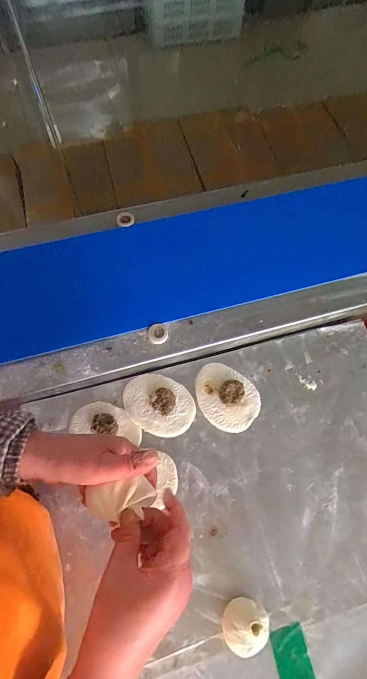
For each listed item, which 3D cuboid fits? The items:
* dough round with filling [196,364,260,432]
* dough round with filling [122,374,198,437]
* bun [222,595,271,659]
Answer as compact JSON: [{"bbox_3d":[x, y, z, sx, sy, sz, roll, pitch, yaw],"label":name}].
[{"bbox_3d":[0.067,0.088,0.521,0.109,0.028,0.089,39,73,11],"label":"dough round with filling"},{"bbox_3d":[-0.038,0.098,0.510,0.110,0.029,0.086,34,72,10],"label":"dough round with filling"},{"bbox_3d":[0.076,0.352,0.407,0.054,0.042,0.050,1,69,-2],"label":"bun"}]

